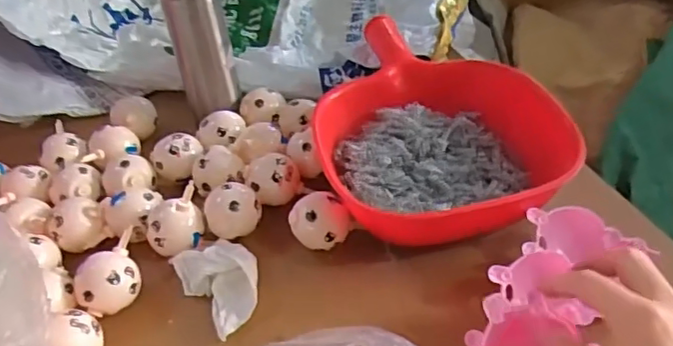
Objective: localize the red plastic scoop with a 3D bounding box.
[{"bbox_3d":[0.088,-0.043,0.550,0.208,0.074,0.281,-8,41,-1],"label":"red plastic scoop"}]

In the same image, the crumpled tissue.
[{"bbox_3d":[-0.091,0.082,0.467,0.055,0.034,0.079,-25,44,-19],"label":"crumpled tissue"}]

